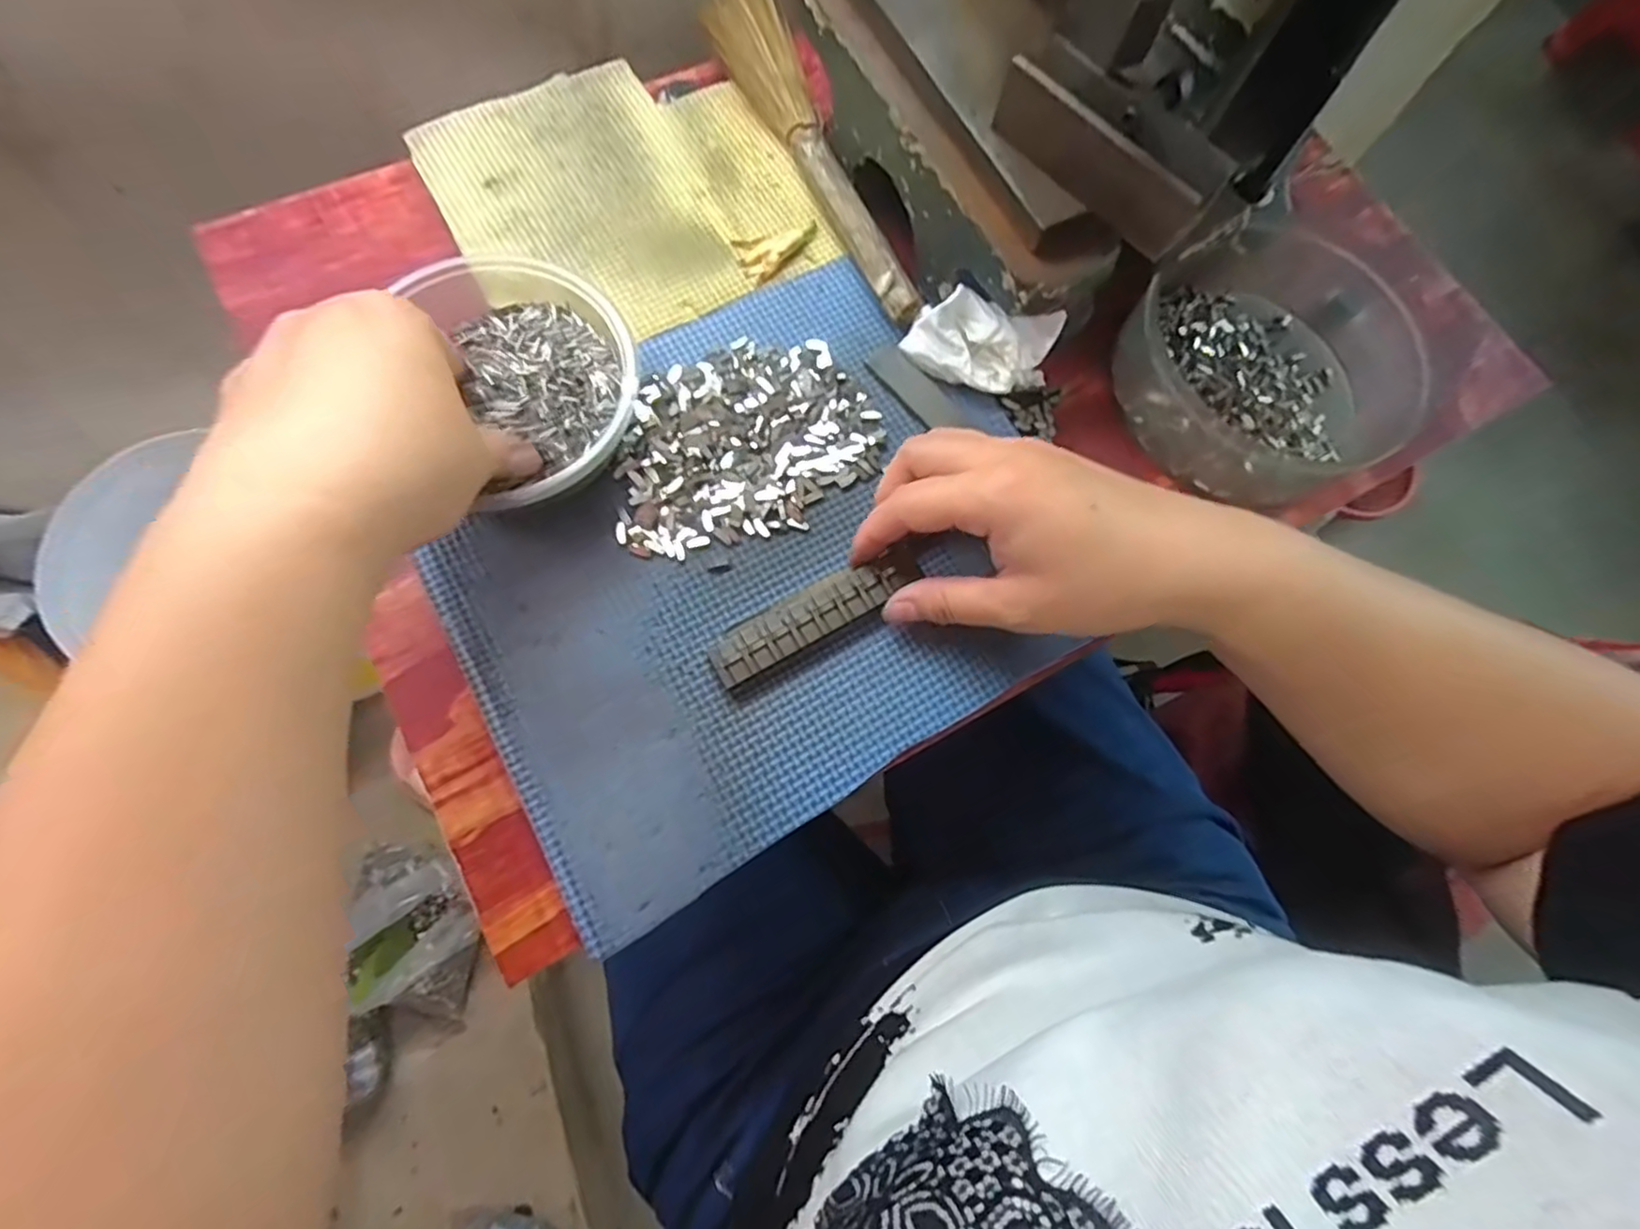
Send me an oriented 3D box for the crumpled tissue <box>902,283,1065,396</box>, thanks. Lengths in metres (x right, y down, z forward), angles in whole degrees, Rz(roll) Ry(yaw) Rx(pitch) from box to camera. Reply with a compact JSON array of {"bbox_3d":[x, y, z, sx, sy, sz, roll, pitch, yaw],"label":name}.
[{"bbox_3d":[0.077,-0.130,0.330,0.066,0.033,0.033,25,74,3],"label":"crumpled tissue"}]

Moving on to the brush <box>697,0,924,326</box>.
[{"bbox_3d":[-0.010,-0.248,0.365,0.041,0.018,0.234,-20,77,-10],"label":"brush"}]

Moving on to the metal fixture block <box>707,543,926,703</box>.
[{"bbox_3d":[0.000,0.001,0.300,0.098,0.014,0.026,-31,77,-11],"label":"metal fixture block"}]

